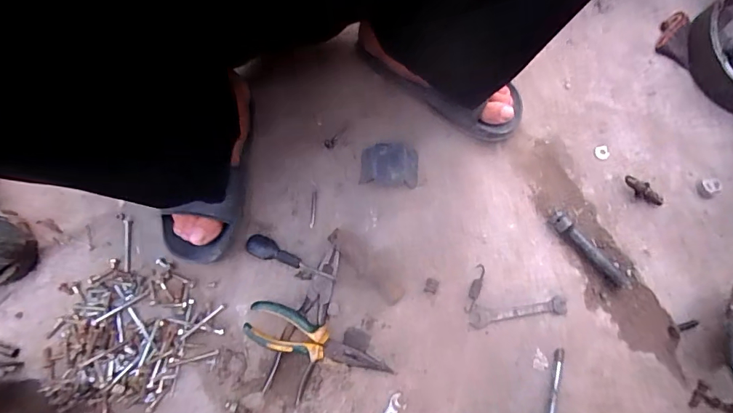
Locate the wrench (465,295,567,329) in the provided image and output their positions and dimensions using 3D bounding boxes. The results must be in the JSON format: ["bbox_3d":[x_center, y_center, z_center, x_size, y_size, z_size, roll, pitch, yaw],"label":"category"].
[{"bbox_3d":[0.201,0.141,0.558,0.130,0.004,0.026,-8,76,-1],"label":"wrench"}]

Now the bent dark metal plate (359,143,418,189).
[{"bbox_3d":[0.033,-0.059,0.604,0.082,0.026,0.063,2,76,1],"label":"bent dark metal plate"}]

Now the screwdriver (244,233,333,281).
[{"bbox_3d":[-0.106,0.075,0.571,0.125,0.023,0.029,27,78,7],"label":"screwdriver"}]

